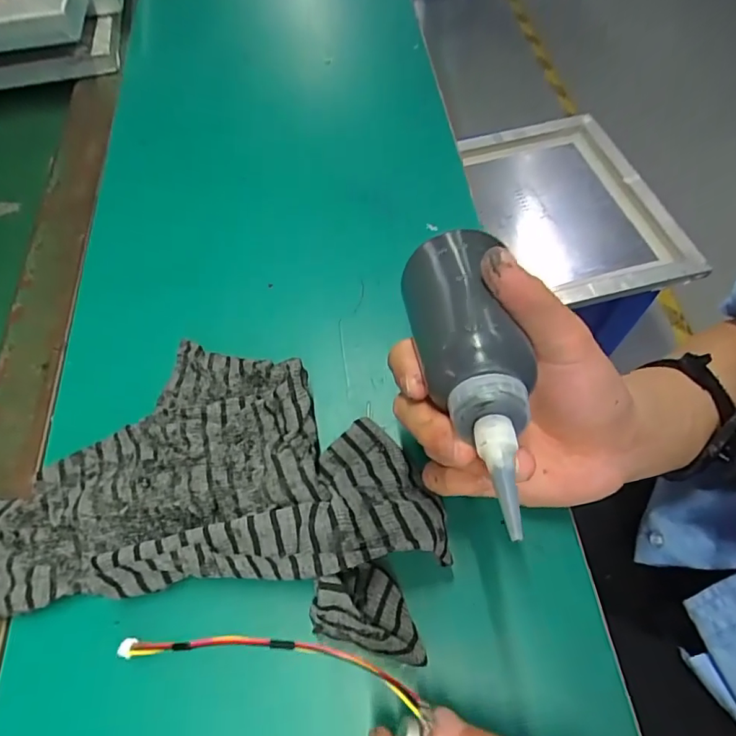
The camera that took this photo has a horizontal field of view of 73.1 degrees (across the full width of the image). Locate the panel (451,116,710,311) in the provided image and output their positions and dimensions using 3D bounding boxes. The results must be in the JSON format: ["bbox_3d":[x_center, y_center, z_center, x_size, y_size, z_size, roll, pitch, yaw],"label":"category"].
[{"bbox_3d":[0.358,-0.285,0.873,0.307,0.033,0.401,-12,60,-4],"label":"panel"}]

